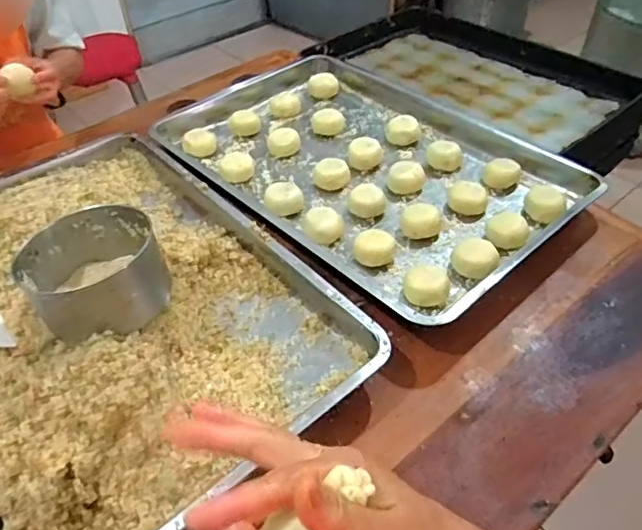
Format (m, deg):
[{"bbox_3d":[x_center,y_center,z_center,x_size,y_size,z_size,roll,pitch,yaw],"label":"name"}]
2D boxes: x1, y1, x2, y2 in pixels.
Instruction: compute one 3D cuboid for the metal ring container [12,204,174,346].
[{"bbox_3d":[-0.235,0.008,0.597,0.130,0.076,0.131,-1,45,1],"label":"metal ring container"}]

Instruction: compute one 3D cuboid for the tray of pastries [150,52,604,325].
[{"bbox_3d":[0.053,-0.160,0.856,0.406,0.052,0.614,-35,53,-28],"label":"tray of pastries"}]

